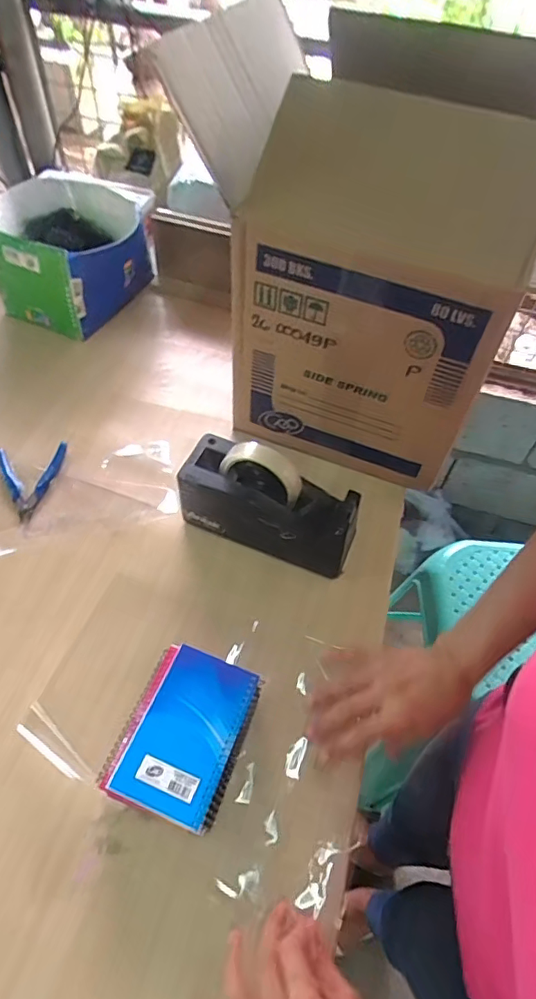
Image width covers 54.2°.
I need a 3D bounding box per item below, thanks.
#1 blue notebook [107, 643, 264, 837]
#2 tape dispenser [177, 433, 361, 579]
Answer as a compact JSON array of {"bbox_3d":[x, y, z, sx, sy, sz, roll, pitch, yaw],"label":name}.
[{"bbox_3d":[-0.065,0.199,0.449,0.085,0.014,0.126,19,56,10],"label":"blue notebook"},{"bbox_3d":[0.002,0.002,0.588,0.196,0.123,0.075,20,56,10],"label":"tape dispenser"}]

